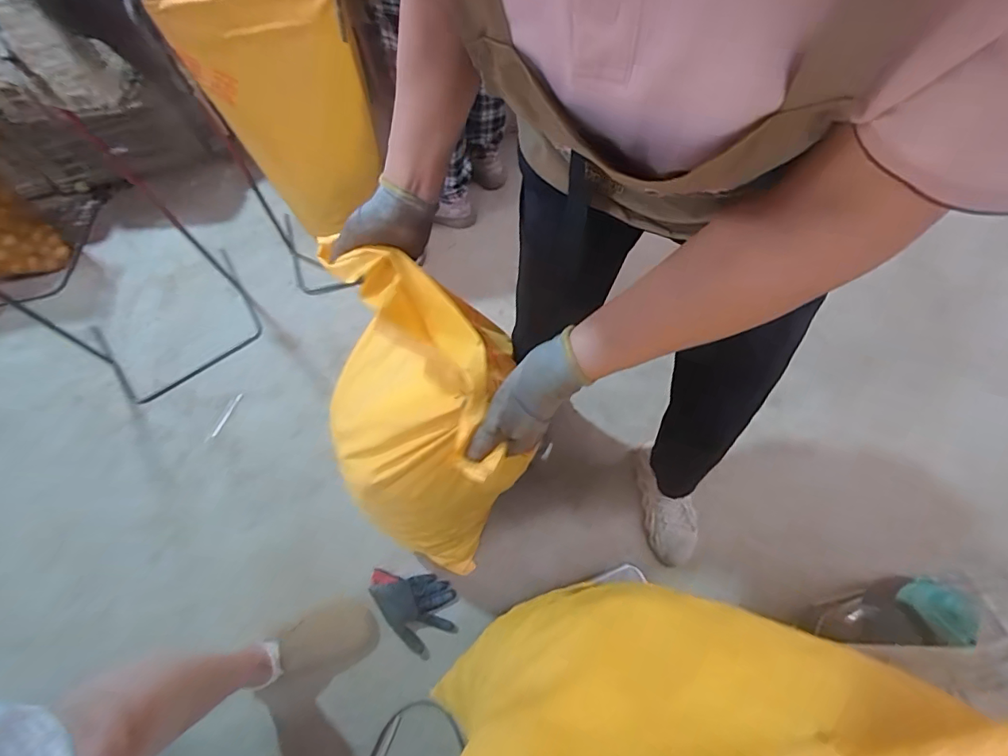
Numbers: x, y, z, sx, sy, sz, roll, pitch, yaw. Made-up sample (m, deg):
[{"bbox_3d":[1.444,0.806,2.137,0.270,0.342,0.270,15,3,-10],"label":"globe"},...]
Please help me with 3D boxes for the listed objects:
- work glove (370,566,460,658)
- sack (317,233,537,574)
[{"bbox_3d":[-0.175,0.442,0.973,0.124,0.051,0.177,-39,67,-16],"label":"work glove"},{"bbox_3d":[-0.116,0.127,0.753,0.316,0.616,0.203,38,70,21],"label":"sack"}]

